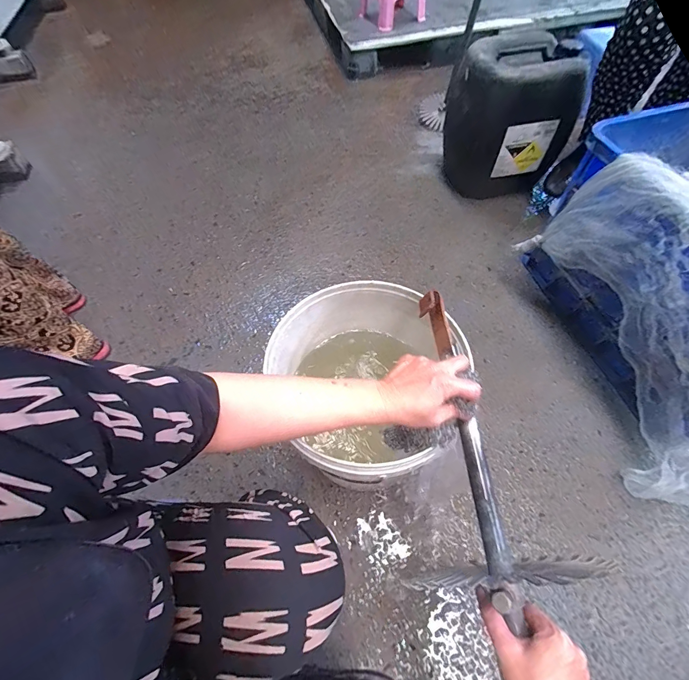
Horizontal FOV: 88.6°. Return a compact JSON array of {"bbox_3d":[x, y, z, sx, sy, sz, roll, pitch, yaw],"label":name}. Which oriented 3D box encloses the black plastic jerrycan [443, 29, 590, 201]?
[{"bbox_3d":[0.507,-0.688,1.118,0.305,0.356,0.268,-11,59,-3],"label":"black plastic jerrycan"}]

